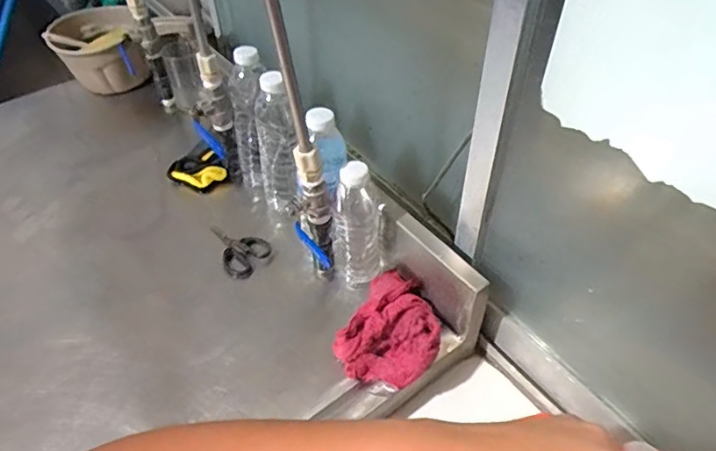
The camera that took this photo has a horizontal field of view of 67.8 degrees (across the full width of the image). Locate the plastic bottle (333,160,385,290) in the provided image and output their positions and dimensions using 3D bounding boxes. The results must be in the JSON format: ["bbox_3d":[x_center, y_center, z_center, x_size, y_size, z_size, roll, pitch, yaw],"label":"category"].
[{"bbox_3d":[0.001,0.005,0.635,0.064,0.169,0.054,0,46,0],"label":"plastic bottle"}]

